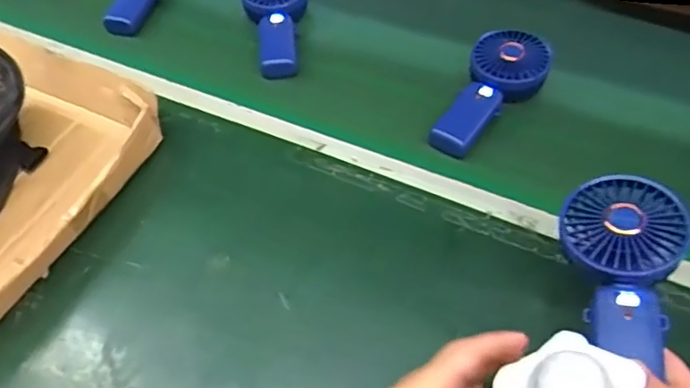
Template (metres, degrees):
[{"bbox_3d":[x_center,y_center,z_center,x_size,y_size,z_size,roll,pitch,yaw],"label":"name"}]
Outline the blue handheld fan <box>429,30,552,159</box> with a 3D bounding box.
[{"bbox_3d":[0.161,-0.110,0.627,0.082,0.043,0.166,22,60,19],"label":"blue handheld fan"}]

